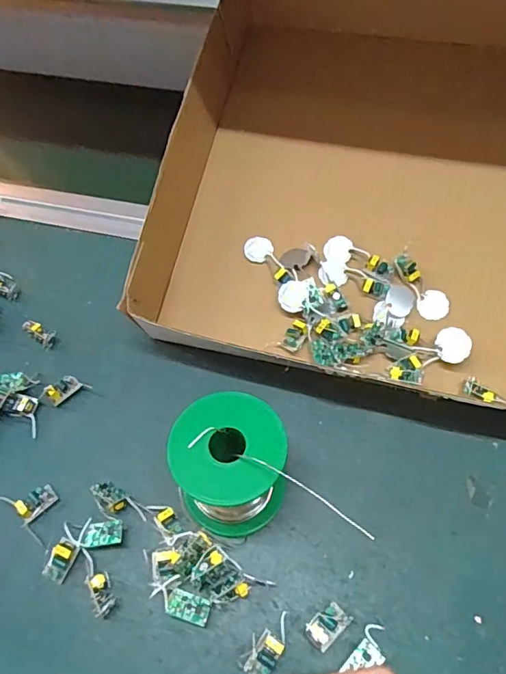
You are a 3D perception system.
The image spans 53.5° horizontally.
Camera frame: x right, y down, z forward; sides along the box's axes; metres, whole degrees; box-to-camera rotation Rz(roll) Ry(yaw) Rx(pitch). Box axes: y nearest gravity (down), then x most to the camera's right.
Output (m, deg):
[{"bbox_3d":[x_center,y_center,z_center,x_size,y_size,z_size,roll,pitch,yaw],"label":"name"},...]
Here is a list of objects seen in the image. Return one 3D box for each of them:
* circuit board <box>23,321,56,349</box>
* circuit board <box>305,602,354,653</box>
[{"bbox_3d":[-0.178,-0.004,0.419,0.033,0.008,0.015,33,66,22],"label":"circuit board"},{"bbox_3d":[0.044,0.169,0.295,0.026,0.015,0.016,-40,64,-19],"label":"circuit board"}]

